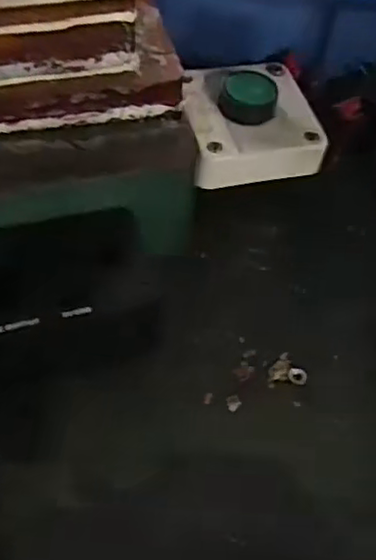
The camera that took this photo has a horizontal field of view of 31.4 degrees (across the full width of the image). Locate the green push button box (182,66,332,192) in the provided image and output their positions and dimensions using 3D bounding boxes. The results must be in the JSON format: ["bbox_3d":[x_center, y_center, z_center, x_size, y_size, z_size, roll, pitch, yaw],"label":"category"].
[{"bbox_3d":[0.030,-0.081,0.338,0.068,0.027,0.073,-11,58,-12],"label":"green push button box"}]

